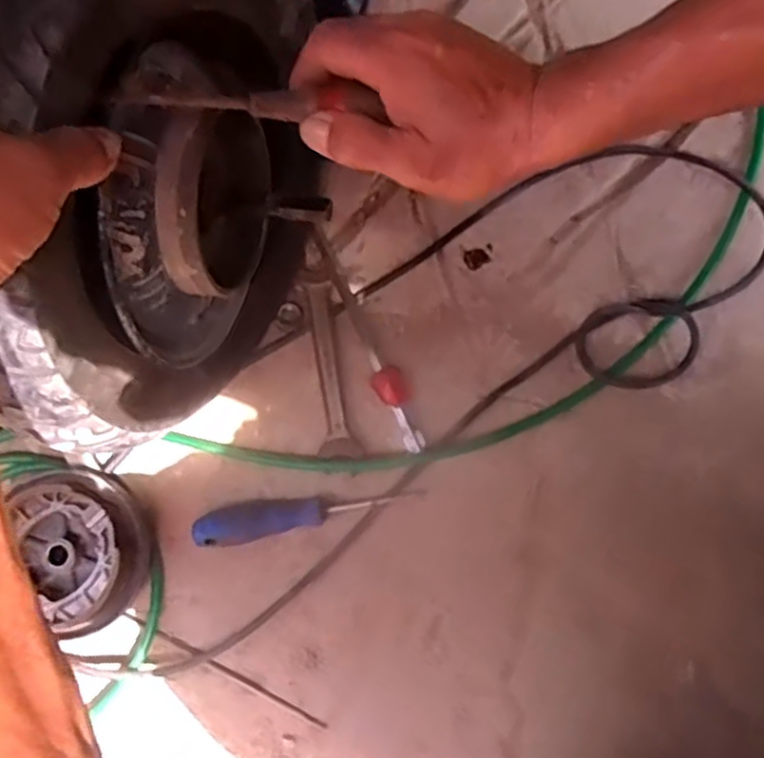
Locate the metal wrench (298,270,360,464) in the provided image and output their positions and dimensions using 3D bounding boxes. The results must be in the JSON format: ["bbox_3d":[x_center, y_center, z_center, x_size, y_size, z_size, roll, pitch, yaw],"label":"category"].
[{"bbox_3d":[-0.045,-0.013,0.589,0.030,0.013,0.168,-9,77,0],"label":"metal wrench"}]

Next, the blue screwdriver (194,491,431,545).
[{"bbox_3d":[-0.060,0.109,0.559,0.175,0.025,0.029,-5,77,0],"label":"blue screwdriver"}]

